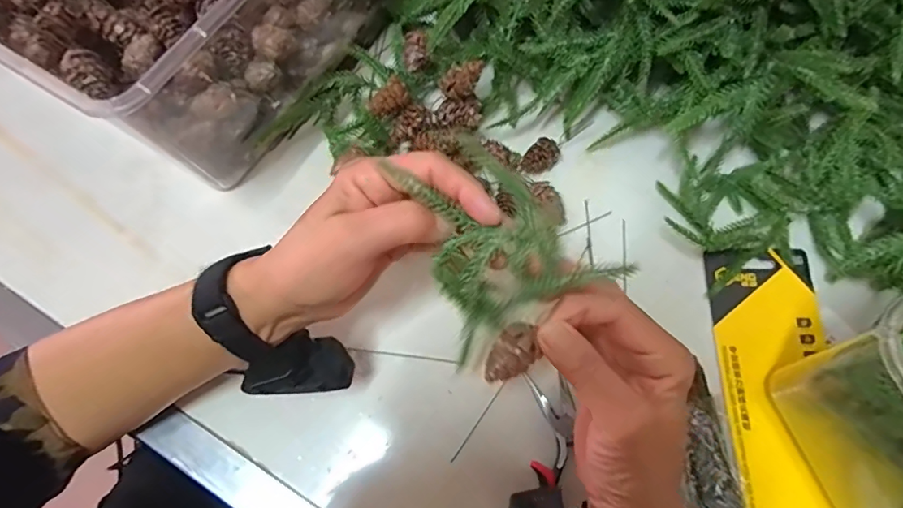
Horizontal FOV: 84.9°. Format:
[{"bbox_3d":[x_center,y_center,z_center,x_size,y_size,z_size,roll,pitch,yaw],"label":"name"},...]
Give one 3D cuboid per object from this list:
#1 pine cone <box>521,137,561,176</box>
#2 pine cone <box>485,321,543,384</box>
[{"bbox_3d":[0.072,-0.077,0.398,0.037,0.022,0.019,-35,74,-10],"label":"pine cone"},{"bbox_3d":[0.032,0.051,0.250,0.020,0.020,0.034,48,111,25],"label":"pine cone"}]

